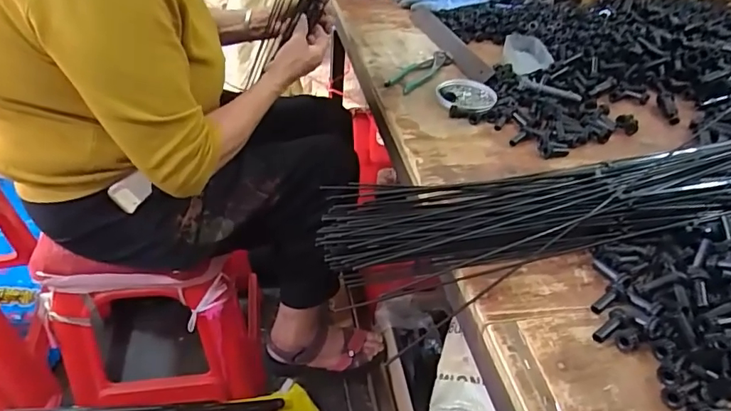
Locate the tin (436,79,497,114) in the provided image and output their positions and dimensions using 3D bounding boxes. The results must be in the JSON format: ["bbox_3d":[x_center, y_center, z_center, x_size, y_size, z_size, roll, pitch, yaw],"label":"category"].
[{"bbox_3d":[0.153,-0.170,0.772,0.093,0.009,0.090,0,41,0],"label":"tin"}]

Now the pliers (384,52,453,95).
[{"bbox_3d":[0.086,-0.223,0.835,0.060,0.010,0.155,27,44,24],"label":"pliers"}]

